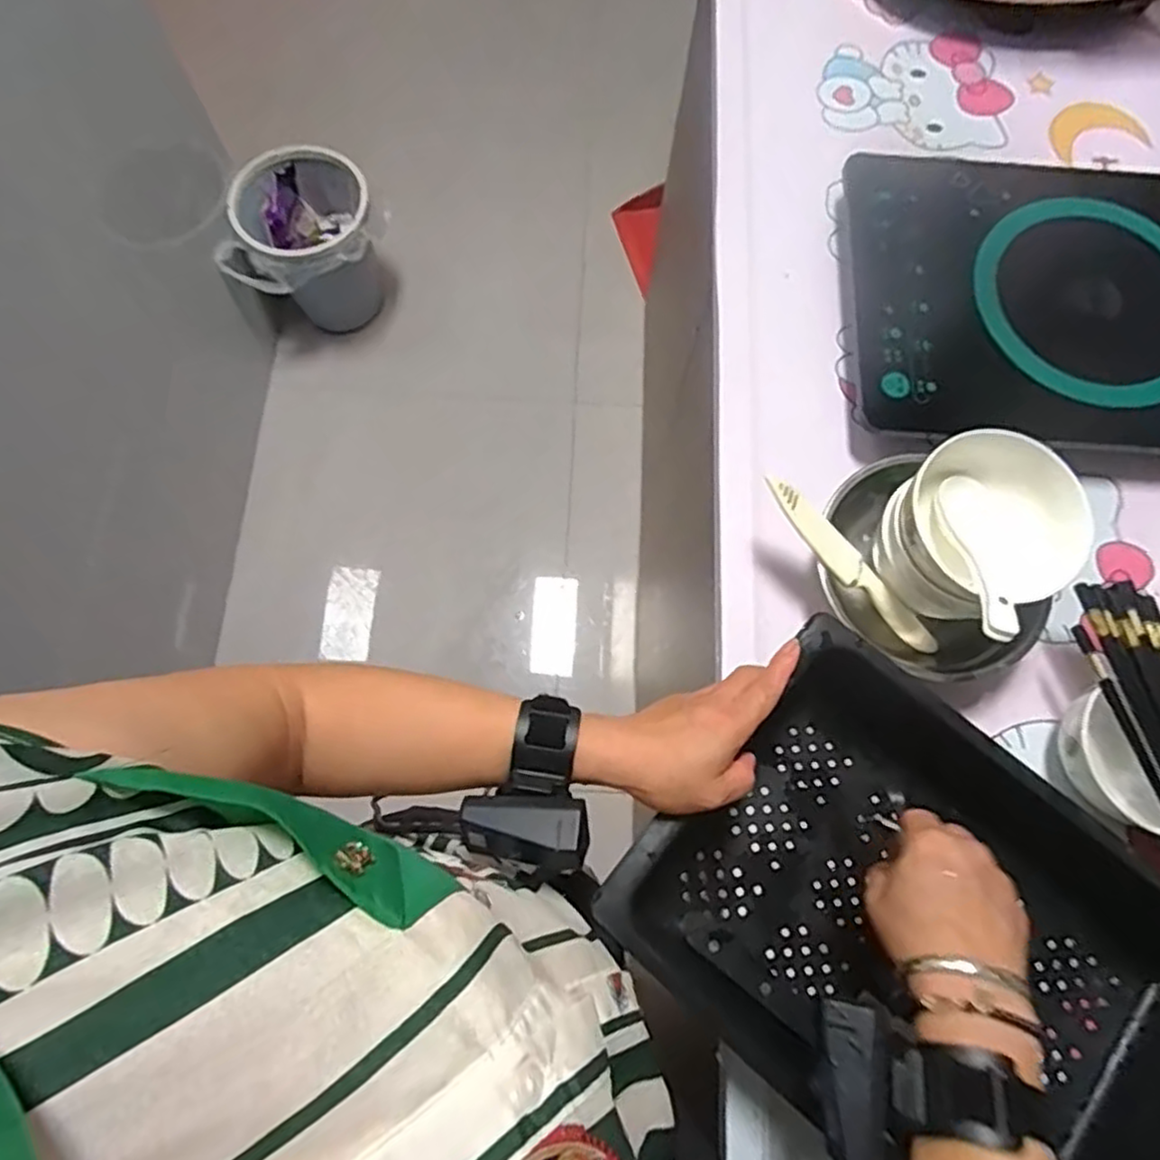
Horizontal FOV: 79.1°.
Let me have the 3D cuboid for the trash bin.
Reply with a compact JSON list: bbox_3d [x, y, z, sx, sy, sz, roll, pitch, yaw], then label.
[{"bbox_3d":[-0.523,-0.639,1.381,0.260,0.292,0.235,-9,75,-4],"label":"trash bin"}]

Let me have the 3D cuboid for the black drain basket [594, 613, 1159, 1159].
[{"bbox_3d":[0.241,0.240,0.466,0.384,0.123,0.267,38,77,8],"label":"black drain basket"}]

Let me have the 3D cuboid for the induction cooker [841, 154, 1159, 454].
[{"bbox_3d":[0.417,-0.236,0.609,0.358,0.049,0.272,4,75,0],"label":"induction cooker"}]

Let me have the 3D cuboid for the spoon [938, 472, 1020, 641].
[{"bbox_3d":[0.264,-0.015,0.463,0.035,0.031,0.129,11,48,2],"label":"spoon"}]

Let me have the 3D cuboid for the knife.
[{"bbox_3d":[0.200,-0.007,0.516,0.182,0.010,0.028,44,78,-10],"label":"knife"}]

